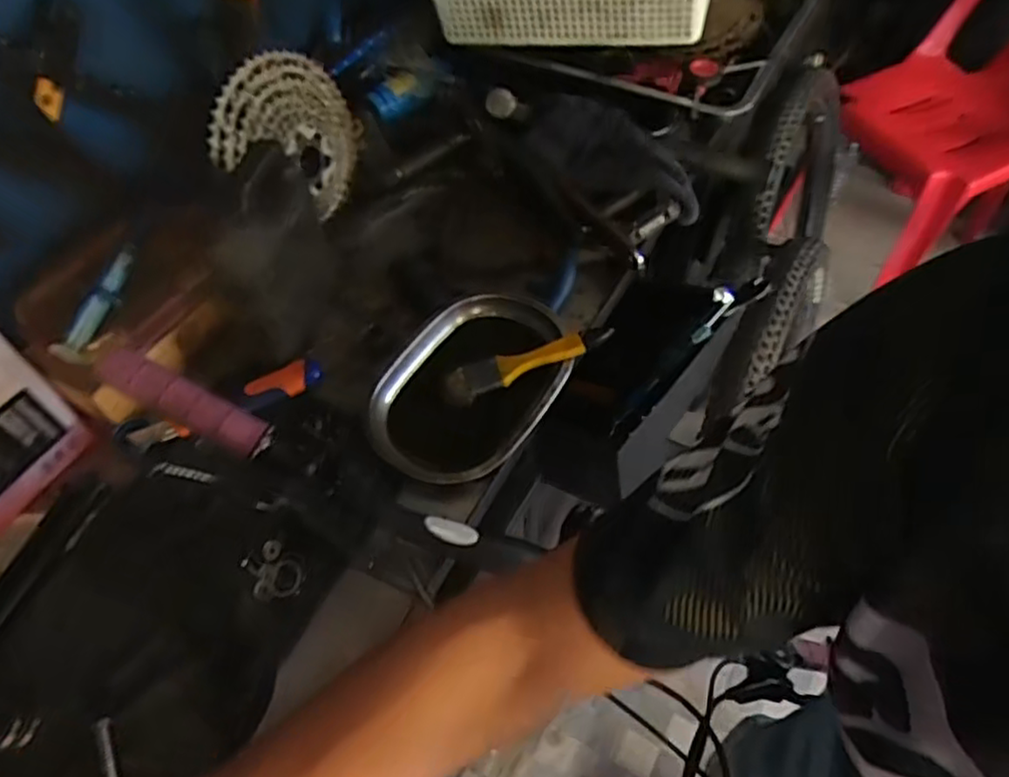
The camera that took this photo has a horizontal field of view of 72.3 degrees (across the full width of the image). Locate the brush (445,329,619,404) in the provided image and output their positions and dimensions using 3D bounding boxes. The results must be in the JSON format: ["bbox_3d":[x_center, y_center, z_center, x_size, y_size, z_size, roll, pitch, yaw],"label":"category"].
[{"bbox_3d":[0.023,-0.031,0.662,0.164,0.016,0.037,-21,59,-10],"label":"brush"}]

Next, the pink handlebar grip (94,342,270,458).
[{"bbox_3d":[-0.235,0.008,0.505,0.131,0.022,0.029,29,60,-8],"label":"pink handlebar grip"}]

